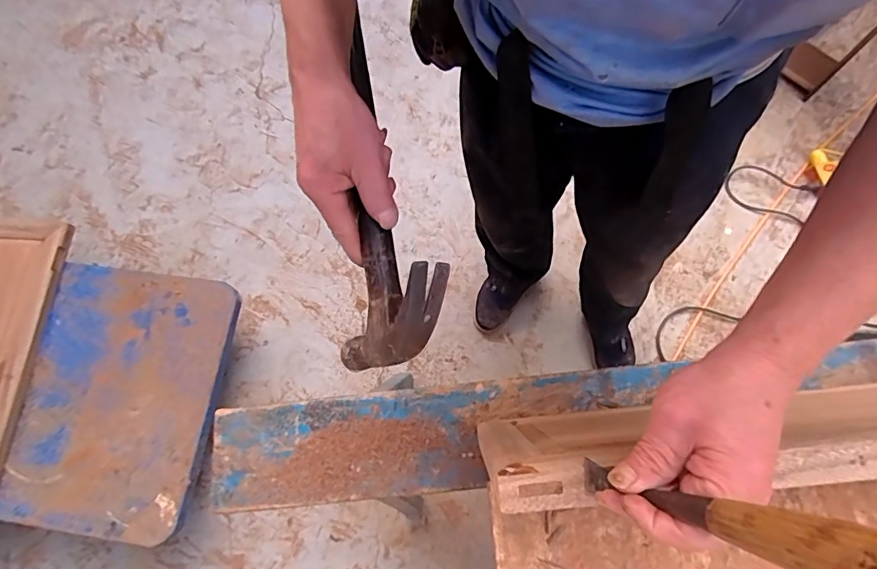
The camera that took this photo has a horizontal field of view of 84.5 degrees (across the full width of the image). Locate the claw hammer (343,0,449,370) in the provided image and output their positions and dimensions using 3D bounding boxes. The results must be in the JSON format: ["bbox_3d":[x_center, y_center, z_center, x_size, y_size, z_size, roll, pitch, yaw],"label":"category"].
[{"bbox_3d":[-0.037,-0.072,0.374,0.026,0.107,0.281,3,89,-41],"label":"claw hammer"}]

